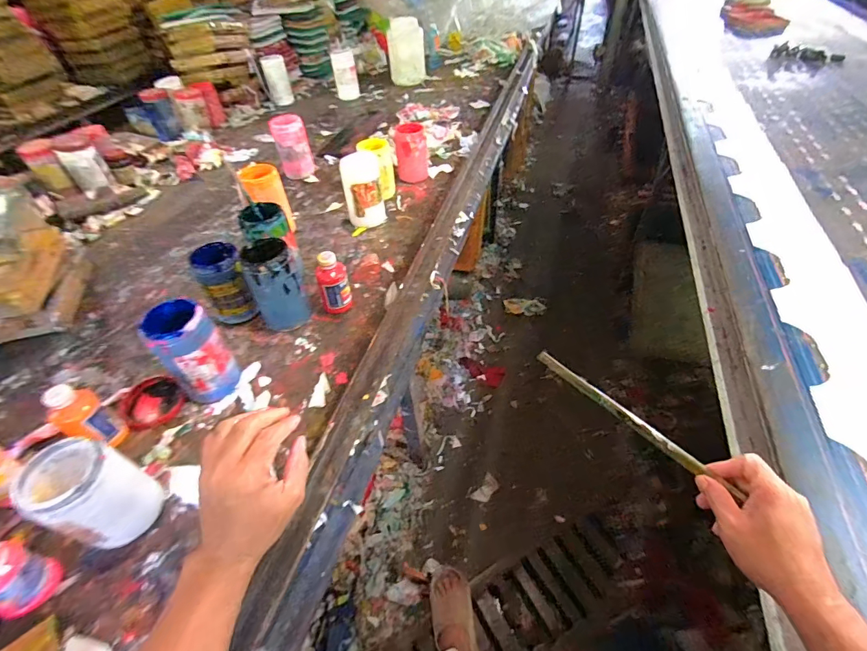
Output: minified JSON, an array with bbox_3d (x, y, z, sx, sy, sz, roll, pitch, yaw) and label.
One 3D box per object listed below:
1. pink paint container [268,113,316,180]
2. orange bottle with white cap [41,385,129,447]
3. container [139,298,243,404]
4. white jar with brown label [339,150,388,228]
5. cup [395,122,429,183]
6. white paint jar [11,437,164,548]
[{"bbox_3d":[-0.437,-0.550,1.265,0.107,0.163,0.106,-14,47,-11],"label":"pink paint container"},{"bbox_3d":[-0.528,0.141,0.618,0.056,0.121,0.061,24,51,22],"label":"orange bottle with white cap"},{"bbox_3d":[-0.396,0.049,0.677,0.095,0.164,0.089,-34,55,-27],"label":"container"},{"bbox_3d":[-0.179,-0.342,1.050,0.099,0.161,0.080,-10,47,-8],"label":"white jar with brown label"},{"bbox_3d":[-0.064,-0.512,1.216,0.096,0.141,0.086,-6,47,-5],"label":"cup"},{"bbox_3d":[-0.436,0.218,0.524,0.093,0.145,0.093,-1,46,1],"label":"white paint jar"}]

